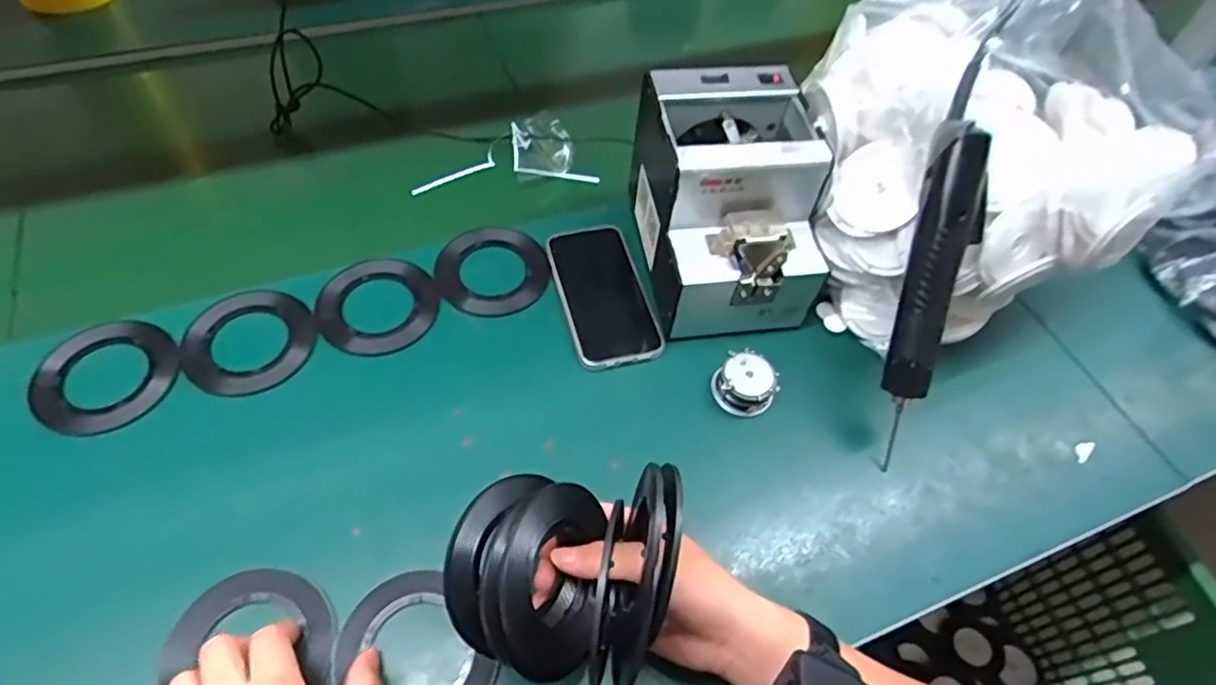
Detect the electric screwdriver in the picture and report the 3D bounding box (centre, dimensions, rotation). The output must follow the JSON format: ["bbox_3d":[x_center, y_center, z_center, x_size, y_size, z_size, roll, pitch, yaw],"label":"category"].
[{"bbox_3d":[0.239,-0.030,0.496,0.042,0.249,0.032,8,13,1],"label":"electric screwdriver"}]

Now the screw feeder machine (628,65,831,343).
[{"bbox_3d":[0.102,-0.118,0.566,0.132,0.145,0.174,-7,56,-9],"label":"screw feeder machine"}]

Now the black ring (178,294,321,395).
[{"bbox_3d":[-0.292,-0.001,0.544,0.101,0.004,0.092,4,63,-7],"label":"black ring"}]

